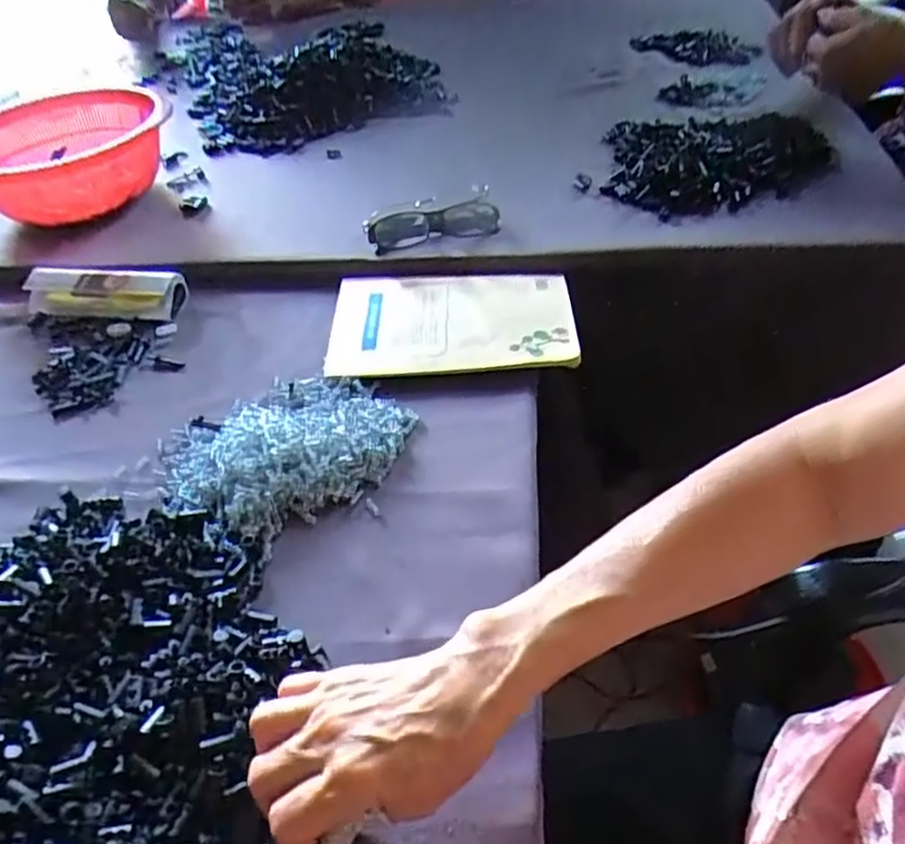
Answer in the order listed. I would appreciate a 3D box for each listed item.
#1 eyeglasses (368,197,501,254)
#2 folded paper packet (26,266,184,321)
[{"bbox_3d":[-0.017,-0.188,0.681,0.128,0.030,0.047,-10,45,-2],"label":"eyeglasses"},{"bbox_3d":[-0.338,-0.127,0.683,0.153,0.028,0.052,5,46,13],"label":"folded paper packet"}]

